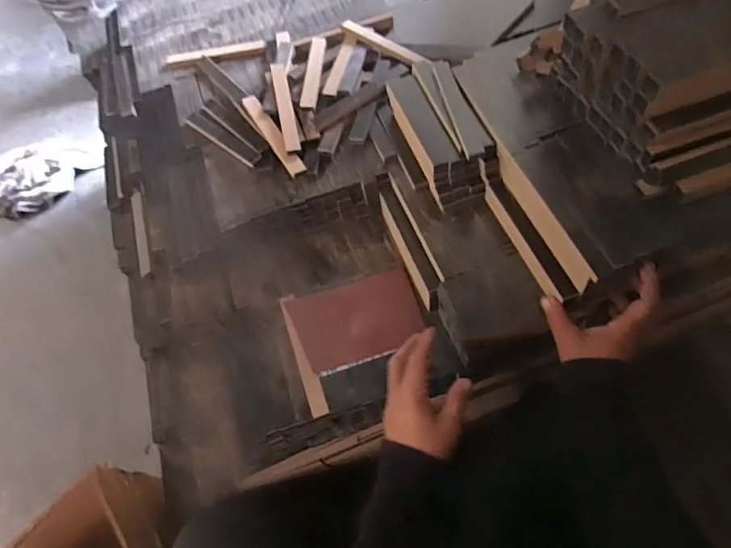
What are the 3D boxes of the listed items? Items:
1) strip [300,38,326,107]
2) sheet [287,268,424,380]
[{"bbox_3d":[-0.080,-0.314,0.730,0.024,0.008,0.169,0,57,7],"label":"strip"},{"bbox_3d":[-0.010,0.061,0.619,0.159,0.008,0.107,-17,67,-3],"label":"sheet"}]

